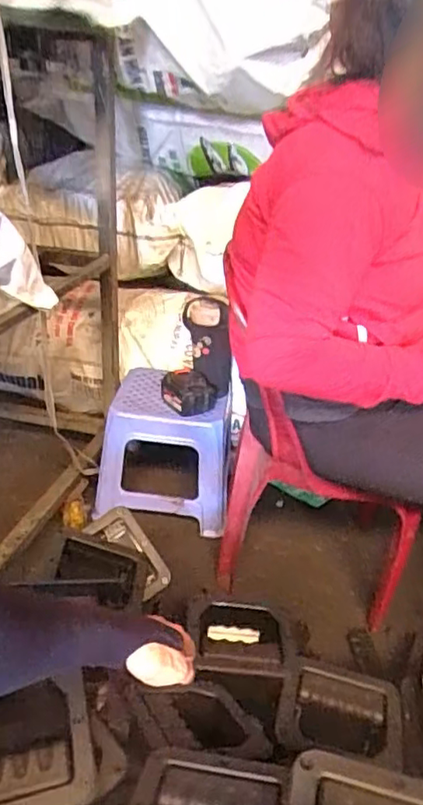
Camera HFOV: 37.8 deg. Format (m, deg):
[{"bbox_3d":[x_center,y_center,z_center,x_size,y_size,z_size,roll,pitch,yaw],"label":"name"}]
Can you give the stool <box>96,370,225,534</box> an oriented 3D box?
[{"bbox_3d":[-0.094,0.093,1.336,0.265,0.246,0.248,6,27,-1],"label":"stool"}]

